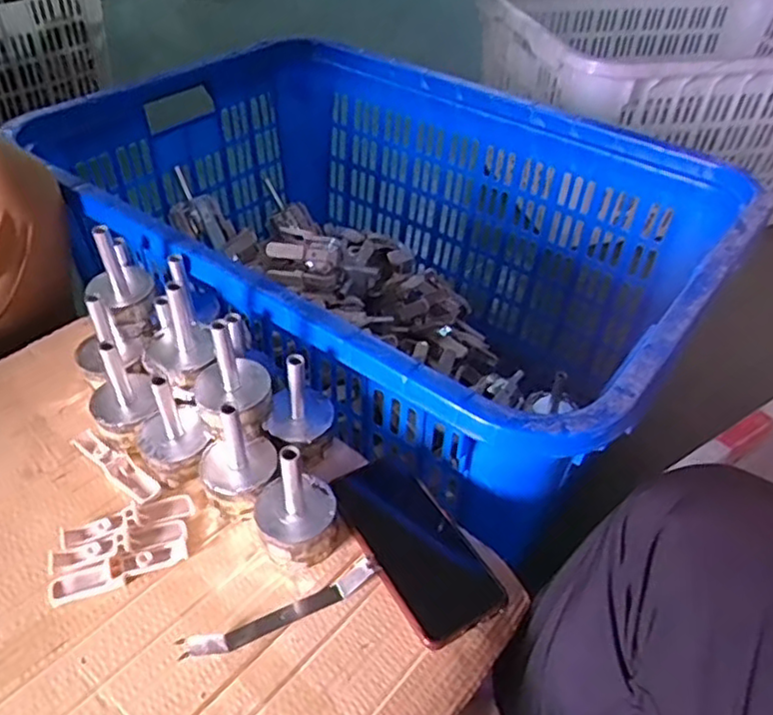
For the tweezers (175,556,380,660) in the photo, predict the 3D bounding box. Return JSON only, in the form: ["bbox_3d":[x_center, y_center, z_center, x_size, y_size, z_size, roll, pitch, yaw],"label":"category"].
[{"bbox_3d":[-0.073,0.184,0.485,0.146,0.019,0.017,-18,47,-22],"label":"tweezers"}]

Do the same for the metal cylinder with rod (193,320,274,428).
[{"bbox_3d":[-0.126,0.011,0.538,0.062,0.087,0.063,-10,44,-14],"label":"metal cylinder with rod"}]

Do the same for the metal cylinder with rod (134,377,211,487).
[{"bbox_3d":[-0.179,0.058,0.553,0.056,0.094,0.062,-17,46,-21],"label":"metal cylinder with rod"}]

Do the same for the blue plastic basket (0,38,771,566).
[{"bbox_3d":[-0.023,-0.097,0.923,0.791,0.392,0.567,29,48,25],"label":"blue plastic basket"}]

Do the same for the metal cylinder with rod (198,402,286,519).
[{"bbox_3d":[-0.119,0.082,0.534,0.061,0.100,0.061,-10,44,-14],"label":"metal cylinder with rod"}]

